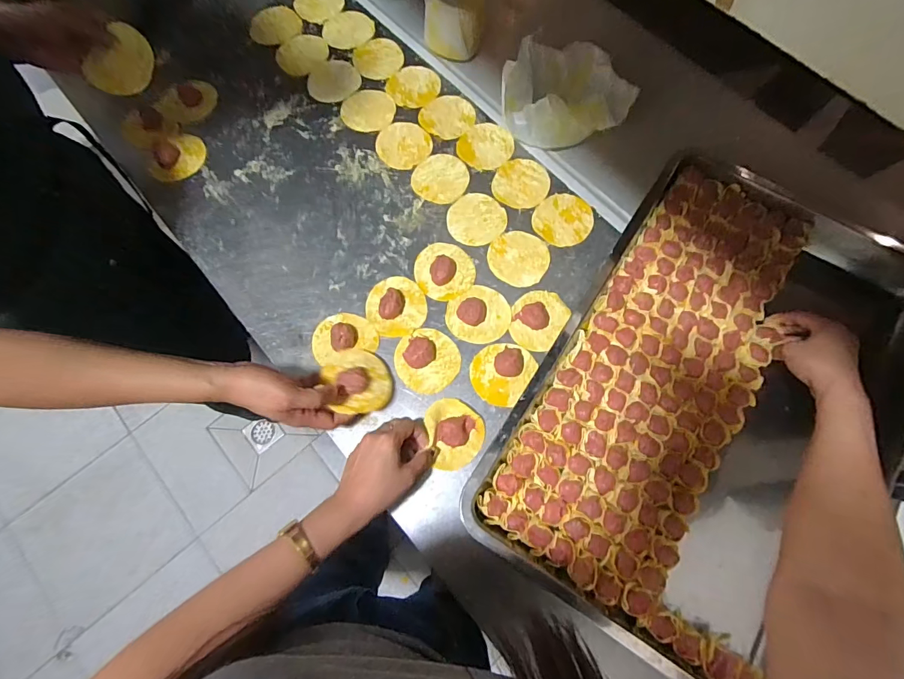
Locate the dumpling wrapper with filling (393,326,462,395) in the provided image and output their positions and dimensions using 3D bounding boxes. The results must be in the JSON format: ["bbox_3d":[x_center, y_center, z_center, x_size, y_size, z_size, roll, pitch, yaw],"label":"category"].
[{"bbox_3d":[-0.032,0.024,0.544,0.078,0.021,0.081,0,73,-1],"label":"dumpling wrapper with filling"}]

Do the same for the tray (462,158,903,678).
[{"bbox_3d":[0.339,0.072,0.522,0.418,0.048,0.584,33,75,8],"label":"tray"}]

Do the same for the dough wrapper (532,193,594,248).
[{"bbox_3d":[0.163,-0.176,0.622,0.081,0.004,0.088,0,72,0],"label":"dough wrapper"}]

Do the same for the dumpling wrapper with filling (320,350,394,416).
[{"bbox_3d":[-0.111,0.047,0.524,0.081,0.023,0.081,-30,78,-42],"label":"dumpling wrapper with filling"}]

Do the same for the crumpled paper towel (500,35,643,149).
[{"bbox_3d":[0.169,-0.366,0.644,0.185,0.083,0.160,28,74,7],"label":"crumpled paper towel"}]

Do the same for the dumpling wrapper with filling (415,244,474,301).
[{"bbox_3d":[-0.011,-0.101,0.589,0.080,0.020,0.084,0,73,-1],"label":"dumpling wrapper with filling"}]

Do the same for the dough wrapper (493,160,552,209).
[{"bbox_3d":[0.105,-0.235,0.642,0.081,0.004,0.088,0,73,-1],"label":"dough wrapper"}]

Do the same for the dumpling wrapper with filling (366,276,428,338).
[{"bbox_3d":[-0.076,-0.049,0.572,0.080,0.022,0.085,0,73,-1],"label":"dumpling wrapper with filling"}]

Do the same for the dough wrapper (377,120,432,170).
[{"bbox_3d":[-0.076,-0.303,0.662,0.083,0.004,0.086,0,73,-1],"label":"dough wrapper"}]

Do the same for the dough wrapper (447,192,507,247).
[{"bbox_3d":[0.037,-0.176,0.625,0.084,0.004,0.083,-1,75,2],"label":"dough wrapper"}]

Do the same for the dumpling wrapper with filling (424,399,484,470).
[{"bbox_3d":[0.005,0.112,0.514,0.066,0.019,0.082,-6,73,-3],"label":"dumpling wrapper with filling"}]

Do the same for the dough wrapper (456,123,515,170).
[{"bbox_3d":[0.052,-0.301,0.661,0.085,0.004,0.079,0,73,-1],"label":"dough wrapper"}]

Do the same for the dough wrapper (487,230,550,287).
[{"bbox_3d":[0.093,-0.116,0.601,0.084,0.004,0.083,0,73,-1],"label":"dough wrapper"}]

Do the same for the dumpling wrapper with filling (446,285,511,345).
[{"bbox_3d":[0.037,-0.033,0.572,0.084,0.014,0.077,0,73,-1],"label":"dumpling wrapper with filling"}]

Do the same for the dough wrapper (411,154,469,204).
[{"bbox_3d":[-0.017,-0.244,0.644,0.081,0.005,0.083,0,73,-1],"label":"dough wrapper"}]

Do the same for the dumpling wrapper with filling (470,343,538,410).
[{"bbox_3d":[0.064,0.039,0.545,0.075,0.020,0.082,0,73,-1],"label":"dumpling wrapper with filling"}]

